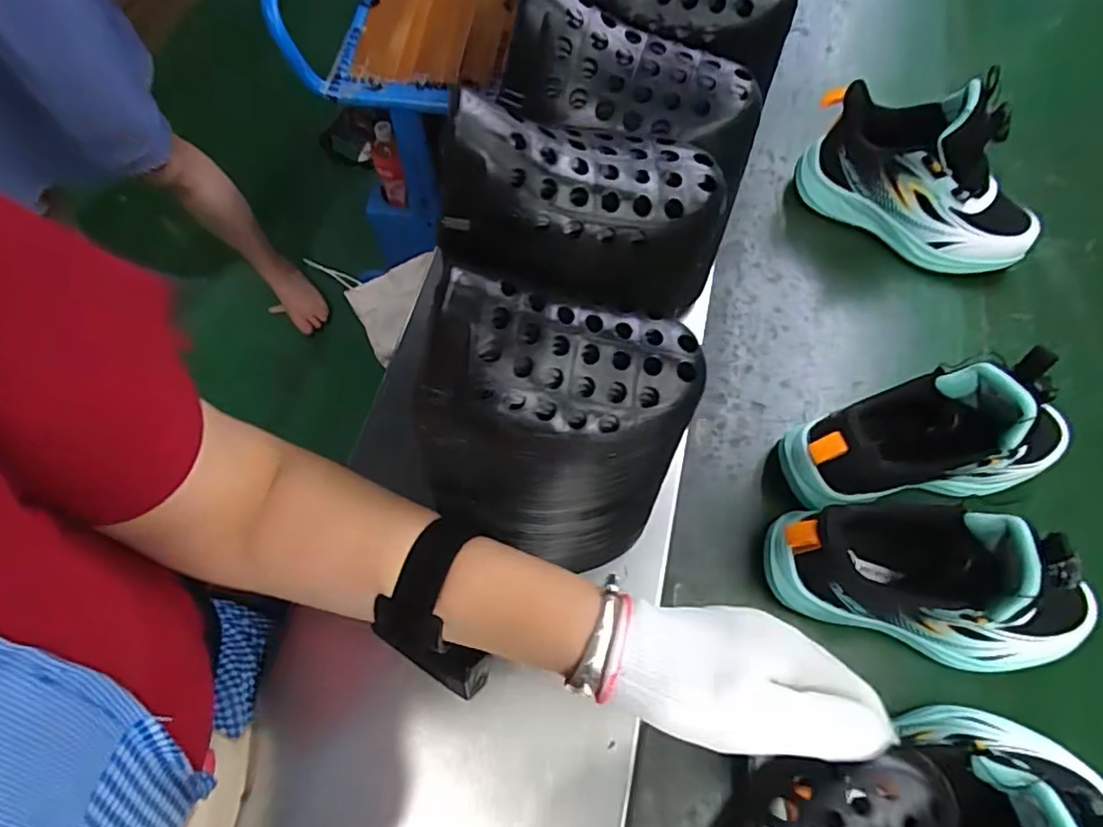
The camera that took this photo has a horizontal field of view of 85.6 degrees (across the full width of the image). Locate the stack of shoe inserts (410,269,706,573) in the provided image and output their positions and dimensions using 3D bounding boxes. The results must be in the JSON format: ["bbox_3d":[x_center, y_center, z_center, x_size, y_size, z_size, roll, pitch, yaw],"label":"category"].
[{"bbox_3d":[0.003,0.011,0.305,0.118,0.166,0.090,14,67,6],"label":"stack of shoe inserts"}]

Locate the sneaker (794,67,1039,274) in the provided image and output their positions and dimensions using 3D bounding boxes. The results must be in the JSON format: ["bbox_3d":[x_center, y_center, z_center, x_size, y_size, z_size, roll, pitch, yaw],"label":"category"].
[{"bbox_3d":[0.317,-0.203,0.499,0.203,0.122,0.072,29,70,12],"label":"sneaker"}]

